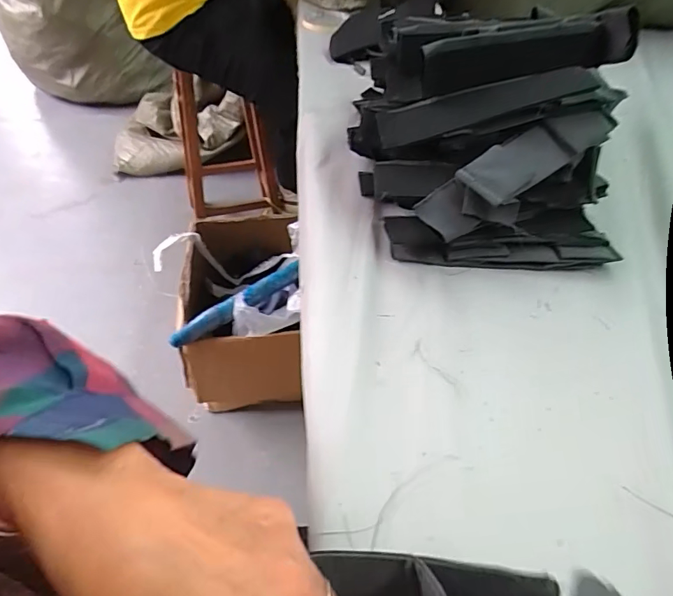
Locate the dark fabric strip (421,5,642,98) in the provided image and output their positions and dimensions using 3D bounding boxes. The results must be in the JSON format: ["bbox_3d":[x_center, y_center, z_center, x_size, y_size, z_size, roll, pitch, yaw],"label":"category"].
[{"bbox_3d":[0.179,-0.229,0.443,0.211,0.048,0.022,-14,9,-8],"label":"dark fabric strip"}]

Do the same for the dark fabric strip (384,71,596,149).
[{"bbox_3d":[0.131,-0.176,0.434,0.185,0.017,0.045,-12,47,8],"label":"dark fabric strip"}]

